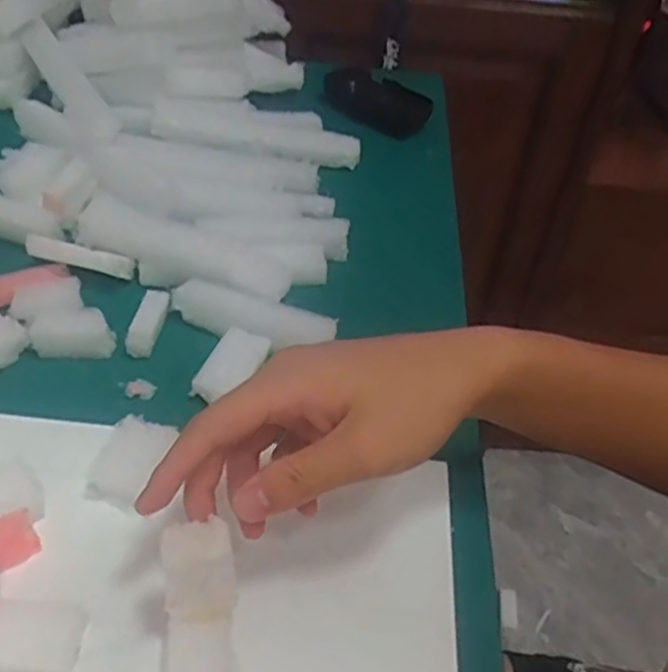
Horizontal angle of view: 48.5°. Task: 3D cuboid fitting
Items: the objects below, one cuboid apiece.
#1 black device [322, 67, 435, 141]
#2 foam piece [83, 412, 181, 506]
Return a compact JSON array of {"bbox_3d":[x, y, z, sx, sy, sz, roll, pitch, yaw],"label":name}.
[{"bbox_3d":[0.044,-0.232,0.733,0.062,0.032,0.099,-31,55,-33],"label":"black device"},{"bbox_3d":[-0.107,0.064,0.392,0.029,0.018,0.049,17,46,13],"label":"foam piece"}]

